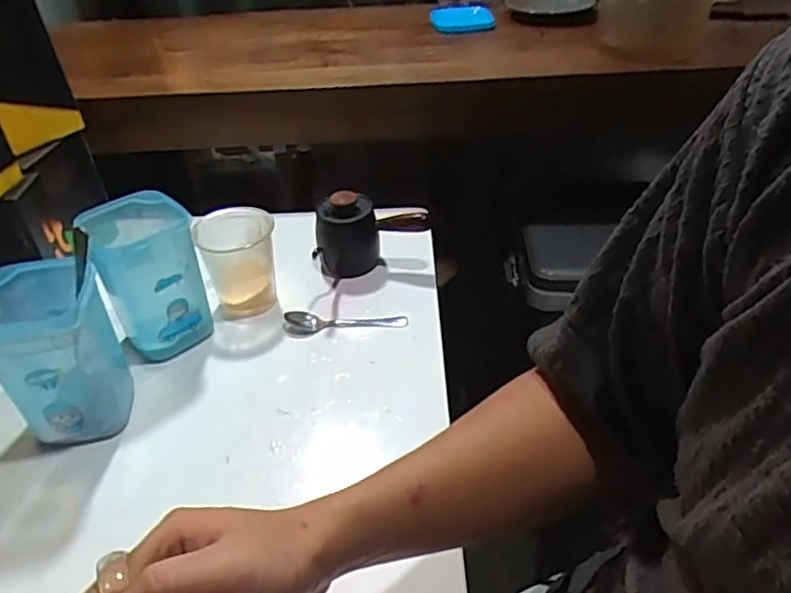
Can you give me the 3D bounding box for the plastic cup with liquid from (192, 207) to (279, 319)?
[{"bbox_3d":[-0.183,-0.043,0.722,0.083,0.109,0.082,-10,39,-10],"label":"plastic cup with liquid"}]

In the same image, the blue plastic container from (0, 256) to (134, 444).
[{"bbox_3d":[-0.314,0.057,0.568,0.098,0.153,0.097,-13,40,-14],"label":"blue plastic container"}]

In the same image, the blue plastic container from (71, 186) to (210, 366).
[{"bbox_3d":[-0.259,-0.018,0.656,0.095,0.153,0.089,-22,43,-24],"label":"blue plastic container"}]

